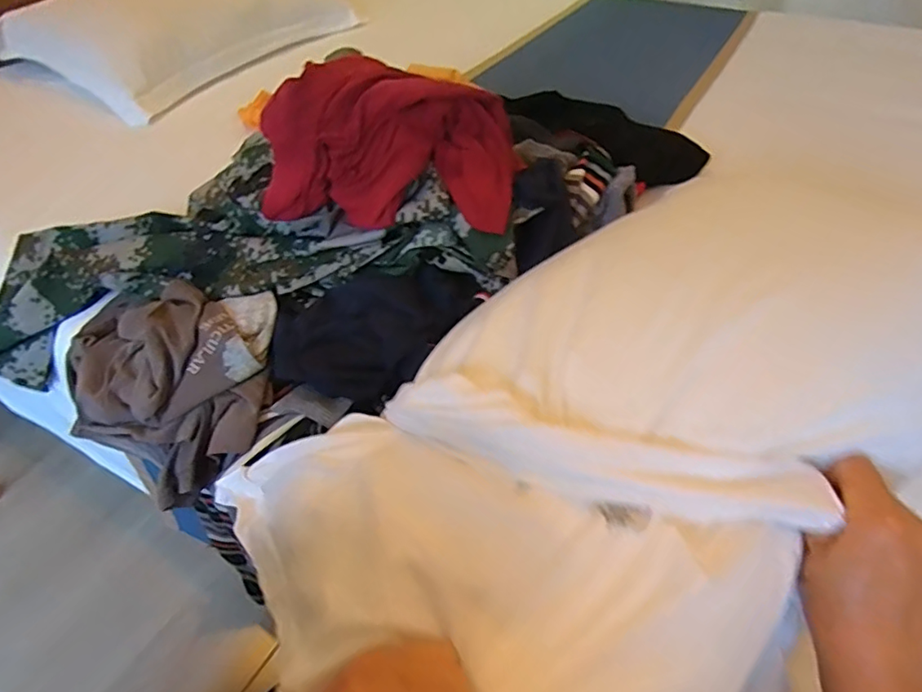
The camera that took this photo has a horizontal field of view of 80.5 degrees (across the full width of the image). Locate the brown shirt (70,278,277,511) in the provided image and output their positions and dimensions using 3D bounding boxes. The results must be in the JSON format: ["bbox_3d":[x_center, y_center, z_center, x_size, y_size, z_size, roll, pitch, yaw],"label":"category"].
[{"bbox_3d":[-0.330,0.025,0.629,0.226,0.128,0.306,-36,55,-29],"label":"brown shirt"}]

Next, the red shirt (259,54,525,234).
[{"bbox_3d":[-0.083,-0.219,0.593,0.282,0.115,0.142,5,46,5],"label":"red shirt"}]

